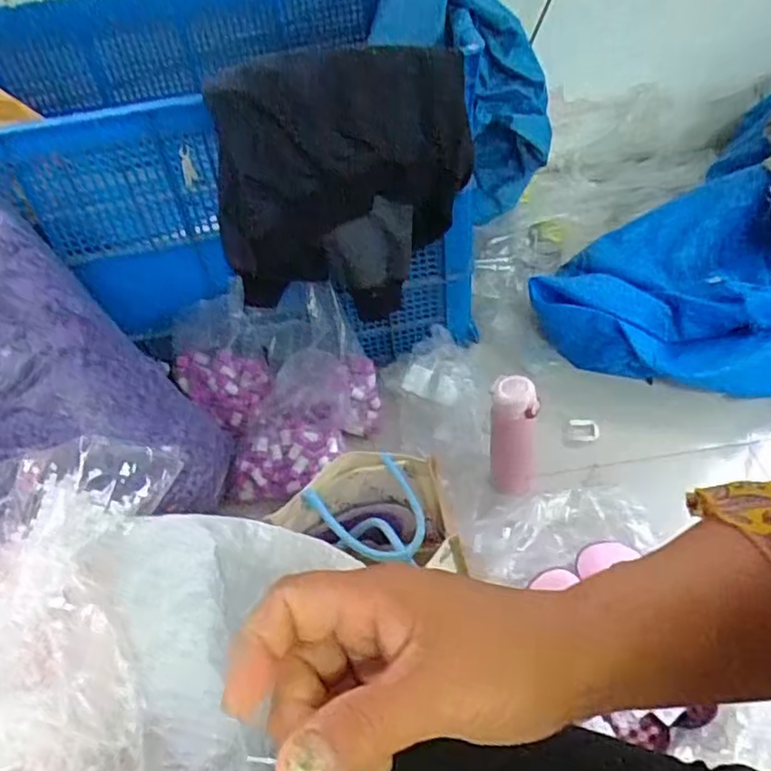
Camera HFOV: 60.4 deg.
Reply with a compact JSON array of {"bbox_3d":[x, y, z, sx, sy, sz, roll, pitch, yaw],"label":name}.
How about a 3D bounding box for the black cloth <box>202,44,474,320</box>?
[{"bbox_3d":[-0.049,-0.269,0.917,0.372,0.367,0.092,-10,46,-2],"label":"black cloth"}]

